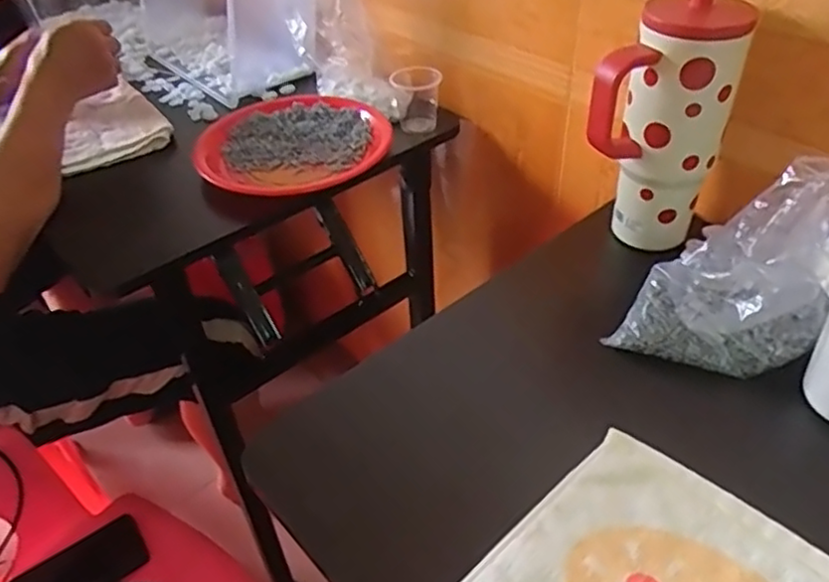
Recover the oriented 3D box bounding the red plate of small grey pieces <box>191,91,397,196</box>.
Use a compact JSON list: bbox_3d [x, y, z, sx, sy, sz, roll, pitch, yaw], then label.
[{"bbox_3d":[-0.150,-0.186,0.812,0.221,0.033,0.219,-3,40,2],"label":"red plate of small grey pieces"}]

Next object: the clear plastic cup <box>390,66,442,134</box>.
[{"bbox_3d":[0.002,-0.247,0.850,0.063,0.070,0.070,-3,40,2],"label":"clear plastic cup"}]

